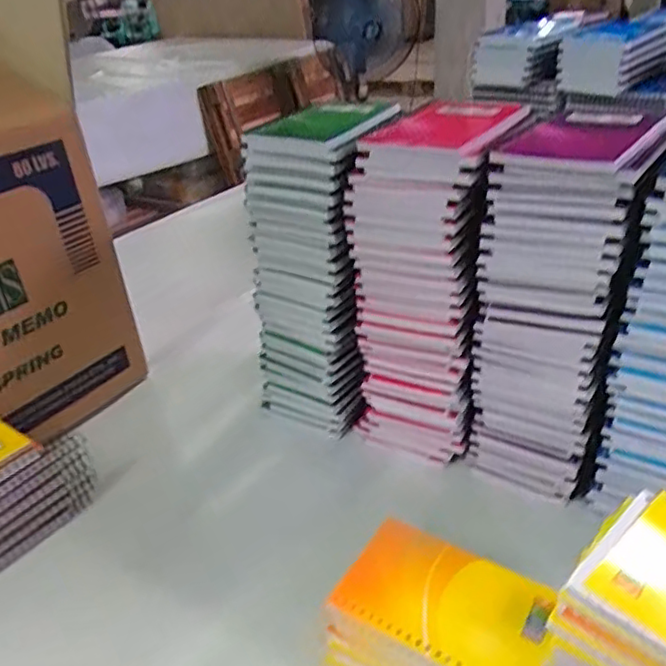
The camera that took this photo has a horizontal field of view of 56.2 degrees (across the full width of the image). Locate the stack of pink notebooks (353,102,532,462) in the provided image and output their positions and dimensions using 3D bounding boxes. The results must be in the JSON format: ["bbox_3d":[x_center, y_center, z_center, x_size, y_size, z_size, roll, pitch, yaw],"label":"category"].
[{"bbox_3d":[0.087,-0.035,0.539,0.105,0.292,0.123,10,34,23],"label":"stack of pink notebooks"}]

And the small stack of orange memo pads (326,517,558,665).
[{"bbox_3d":[0.068,0.185,0.391,0.136,0.060,0.088,13,34,28],"label":"small stack of orange memo pads"}]

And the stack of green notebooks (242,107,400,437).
[{"bbox_3d":[-0.009,-0.054,0.585,0.113,0.288,0.122,9,34,22],"label":"stack of green notebooks"}]

